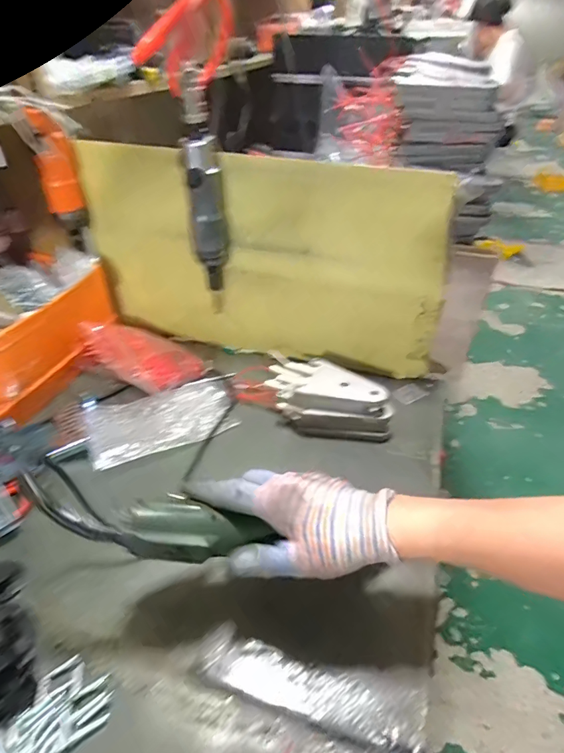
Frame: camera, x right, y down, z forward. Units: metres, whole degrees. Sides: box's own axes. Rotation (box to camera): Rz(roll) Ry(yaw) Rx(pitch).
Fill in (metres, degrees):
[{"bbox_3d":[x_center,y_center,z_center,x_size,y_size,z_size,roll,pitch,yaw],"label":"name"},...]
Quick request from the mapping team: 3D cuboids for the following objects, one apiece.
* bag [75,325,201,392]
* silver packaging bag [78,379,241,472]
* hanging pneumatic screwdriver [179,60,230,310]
[{"bbox_3d":[-0.191,-0.030,0.582,0.153,0.053,0.096,21,44,23],"label":"bag"},{"bbox_3d":[-0.141,0.051,0.528,0.173,0.013,0.106,-14,42,-18],"label":"silver packaging bag"},{"bbox_3d":[-0.087,-0.193,0.514,0.046,0.253,0.047,-5,40,-6],"label":"hanging pneumatic screwdriver"}]

